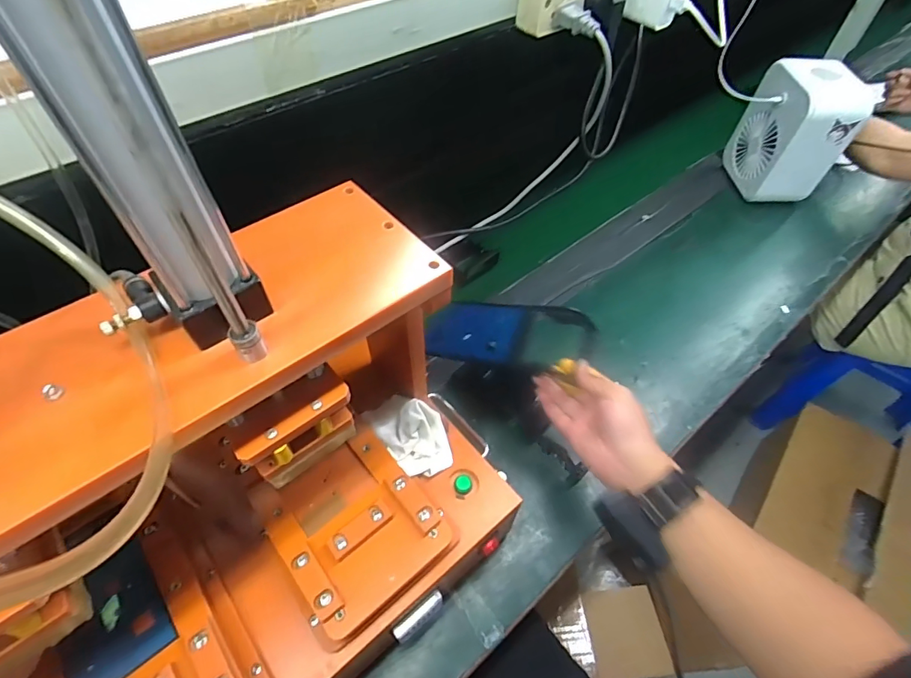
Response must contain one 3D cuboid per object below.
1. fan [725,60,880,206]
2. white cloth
[{"bbox_3d":[0.652,-0.392,0.912,0.143,0.218,0.170,-5,53,-5],"label":"fan"},{"bbox_3d":[-0.043,0.090,0.459,0.055,0.038,0.084,-29,58,-21],"label":"white cloth"}]

